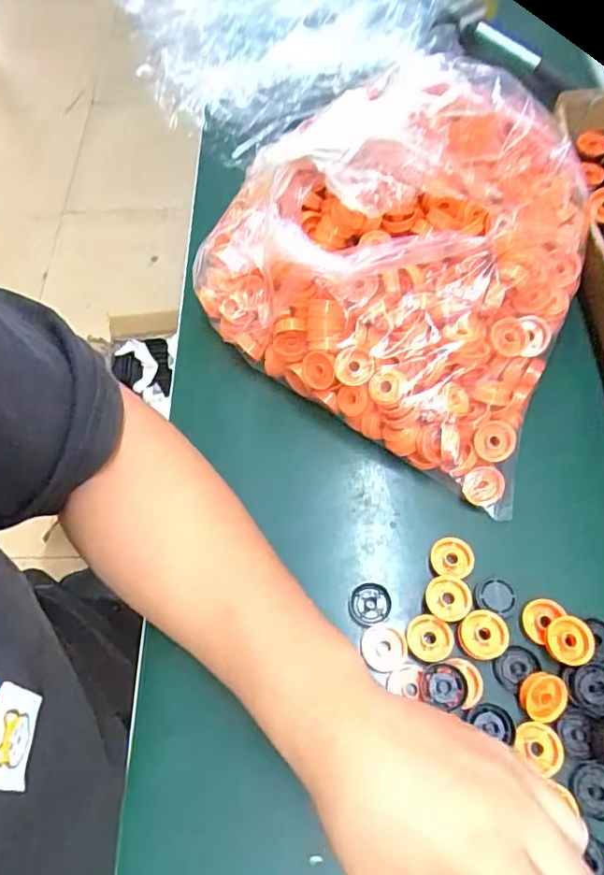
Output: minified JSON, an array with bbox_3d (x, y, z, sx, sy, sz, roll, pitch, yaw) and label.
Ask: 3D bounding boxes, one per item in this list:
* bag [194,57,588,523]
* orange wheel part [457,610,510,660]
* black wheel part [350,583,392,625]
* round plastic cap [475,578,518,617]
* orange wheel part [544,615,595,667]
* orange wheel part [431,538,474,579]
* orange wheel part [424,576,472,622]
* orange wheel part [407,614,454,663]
[{"bbox_3d":[0.076,-0.125,0.385,0.269,0.120,0.222,33,69,17],"label":"bag"},{"bbox_3d":[0.104,0.114,0.320,0.027,0.011,0.025,-5,63,0],"label":"orange wheel part"},{"bbox_3d":[0.042,0.102,0.339,0.024,0.005,0.025,-1,63,2],"label":"black wheel part"},{"bbox_3d":[0.116,0.094,0.330,0.024,0.007,0.021,7,63,6],"label":"round plastic cap"},{"bbox_3d":[0.152,0.116,0.316,0.024,0.011,0.025,-2,63,1],"label":"orange wheel part"},{"bbox_3d":[0.094,0.075,0.345,0.024,0.015,0.026,-1,63,2],"label":"orange wheel part"},{"bbox_3d":[0.087,0.096,0.331,0.026,0.009,0.024,4,70,18],"label":"orange wheel part"},{"bbox_3d":[0.075,0.117,0.324,0.025,0.007,0.025,-5,68,10],"label":"orange wheel part"}]

